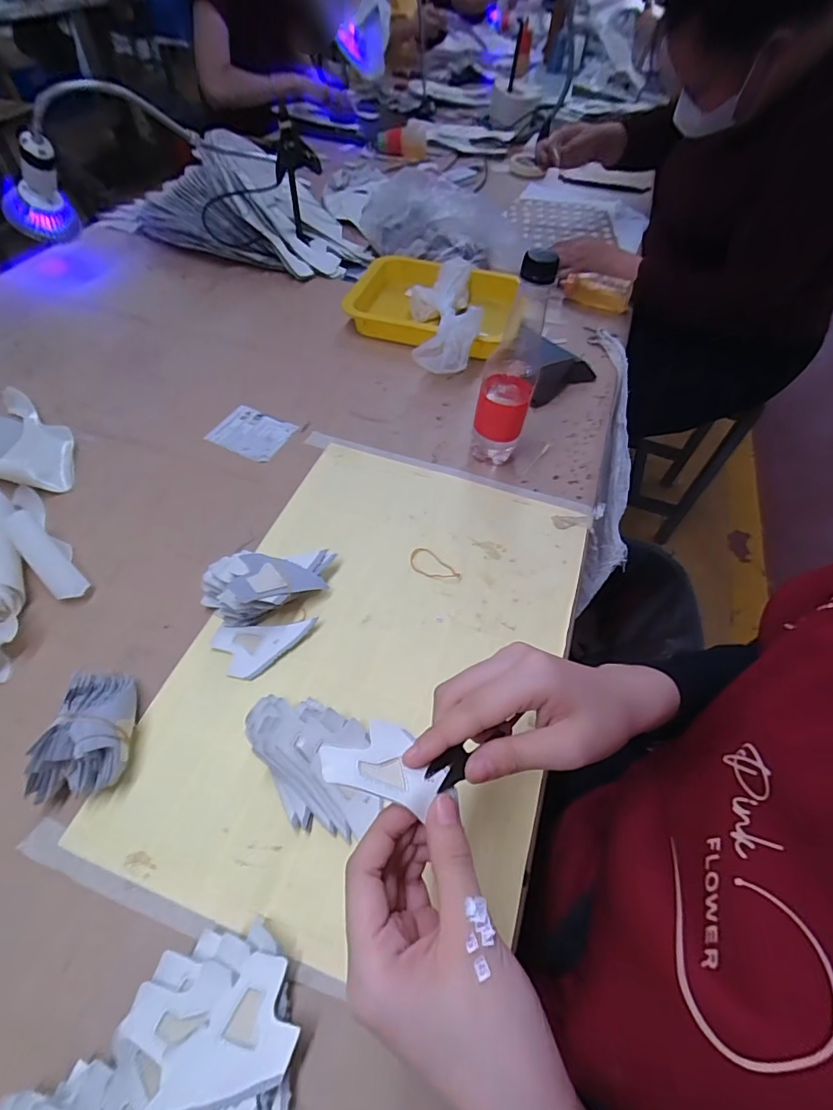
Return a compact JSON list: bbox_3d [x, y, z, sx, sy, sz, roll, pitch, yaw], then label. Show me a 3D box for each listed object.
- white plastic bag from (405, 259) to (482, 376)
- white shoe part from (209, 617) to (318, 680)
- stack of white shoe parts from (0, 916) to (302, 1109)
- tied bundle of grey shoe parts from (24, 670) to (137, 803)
[{"bbox_3d":[0.039,-0.360,0.712,0.095,0.068,0.287,2,55,-2],"label":"white plastic bag"},{"bbox_3d":[-0.133,0.082,0.422,0.087,0.008,0.047,-5,56,-7],"label":"white shoe part"},{"bbox_3d":[-0.141,0.287,0.254,0.140,0.047,0.139,6,55,0],"label":"stack of white shoe parts"},{"bbox_3d":[-0.243,0.127,0.359,0.059,0.048,0.096,2,55,-2],"label":"tied bundle of grey shoe parts"}]

